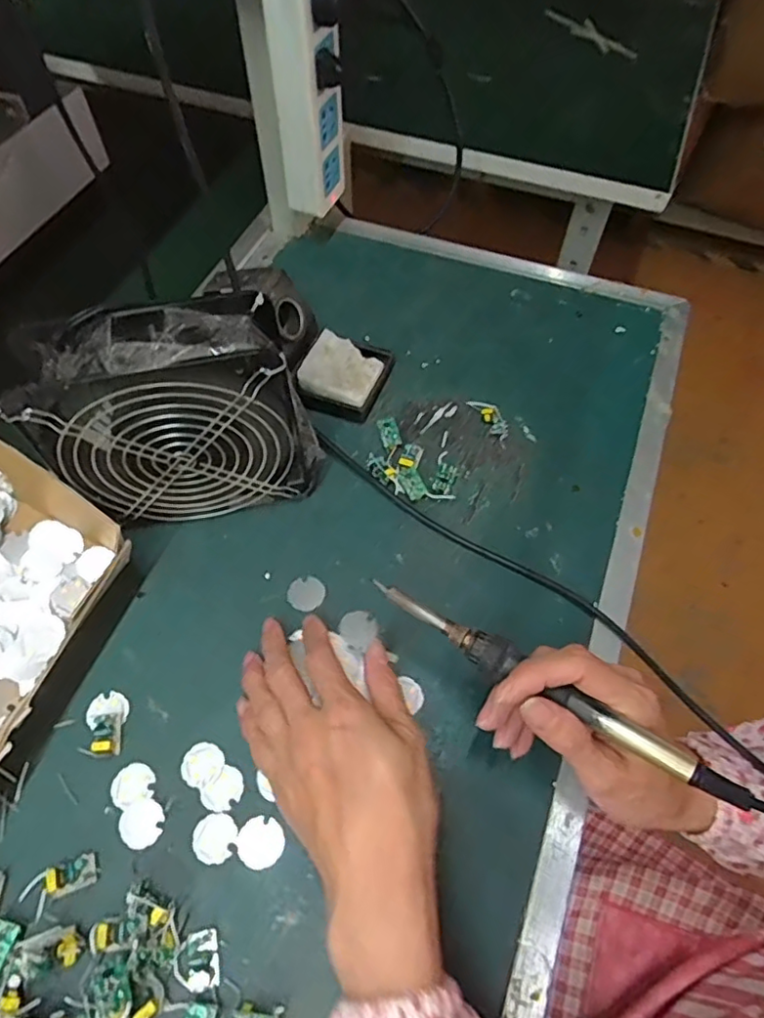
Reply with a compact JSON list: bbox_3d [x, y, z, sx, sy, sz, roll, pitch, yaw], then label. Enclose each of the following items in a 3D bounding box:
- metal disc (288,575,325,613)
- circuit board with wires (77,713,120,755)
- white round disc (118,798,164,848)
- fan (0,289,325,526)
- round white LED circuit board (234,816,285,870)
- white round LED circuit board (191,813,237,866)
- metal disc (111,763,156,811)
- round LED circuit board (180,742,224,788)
[{"bbox_3d":[-0.051,0.058,0.409,0.025,0.004,0.024,1,60,-1],"label":"metal disc"},{"bbox_3d":[-0.168,0.135,0.359,0.019,0.013,0.024,-5,60,-4],"label":"circuit board with wires"},{"bbox_3d":[-0.137,0.178,0.341,0.024,0.004,0.025,1,60,-1],"label":"white round disc"},{"bbox_3d":[-0.127,-0.054,0.387,0.155,0.152,0.058,-10,60,-8],"label":"fan"},{"bbox_3d":[-0.068,0.186,0.335,0.026,0.004,0.025,1,60,-1],"label":"round white LED circuit board"},{"bbox_3d":[-0.094,0.185,0.337,0.024,0.004,0.024,1,60,-1],"label":"white round LED circuit board"},{"bbox_3d":[-0.146,0.161,0.351,0.025,0.004,0.022,-20,62,-13],"label":"metal disc"},{"bbox_3d":[-0.107,0.151,0.355,0.024,0.004,0.024,1,60,-1],"label":"round LED circuit board"}]

